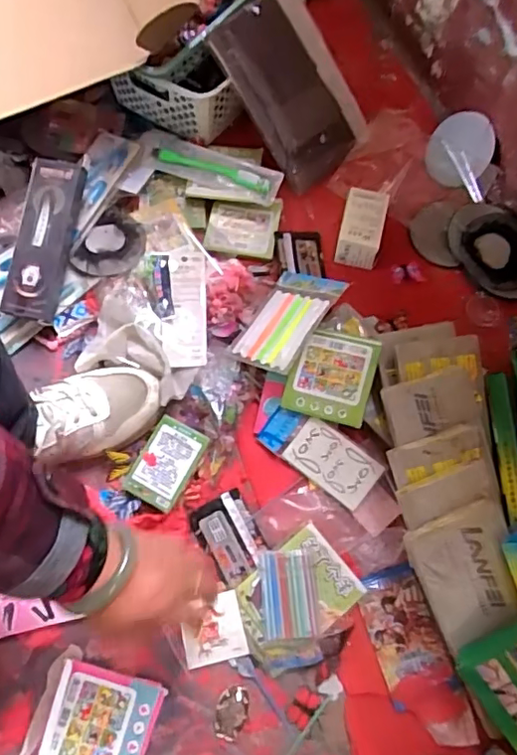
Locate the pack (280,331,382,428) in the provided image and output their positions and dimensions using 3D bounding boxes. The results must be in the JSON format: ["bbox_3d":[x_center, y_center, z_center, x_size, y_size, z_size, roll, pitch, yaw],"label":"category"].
[{"bbox_3d":[0.077,-0.001,0.607,0.088,0.008,0.093,14,88,17],"label":"pack"}]

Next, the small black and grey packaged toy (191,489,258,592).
[{"bbox_3d":[-0.032,0.171,0.593,0.057,0.008,0.087,-22,70,-8],"label":"small black and grey packaged toy"}]

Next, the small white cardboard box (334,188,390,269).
[{"bbox_3d":[0.127,-0.186,0.703,0.052,0.047,0.085,12,69,5],"label":"small white cardboard box"}]

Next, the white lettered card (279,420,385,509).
[{"bbox_3d":[0.079,0.093,0.608,0.097,0.005,0.055,36,93,10],"label":"white lettered card"}]

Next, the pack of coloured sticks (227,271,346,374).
[{"bbox_3d":[0.026,-0.066,0.643,0.102,0.013,0.125,21,69,45],"label":"pack of coloured sticks"}]

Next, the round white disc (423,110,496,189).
[{"bbox_3d":[0.262,-0.298,0.739,0.080,0.089,0.009,31,37,14],"label":"round white disc"}]

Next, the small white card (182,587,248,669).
[{"bbox_3d":[-0.046,0.253,0.566,0.060,0.004,0.060,-13,69,-5],"label":"small white card"}]

